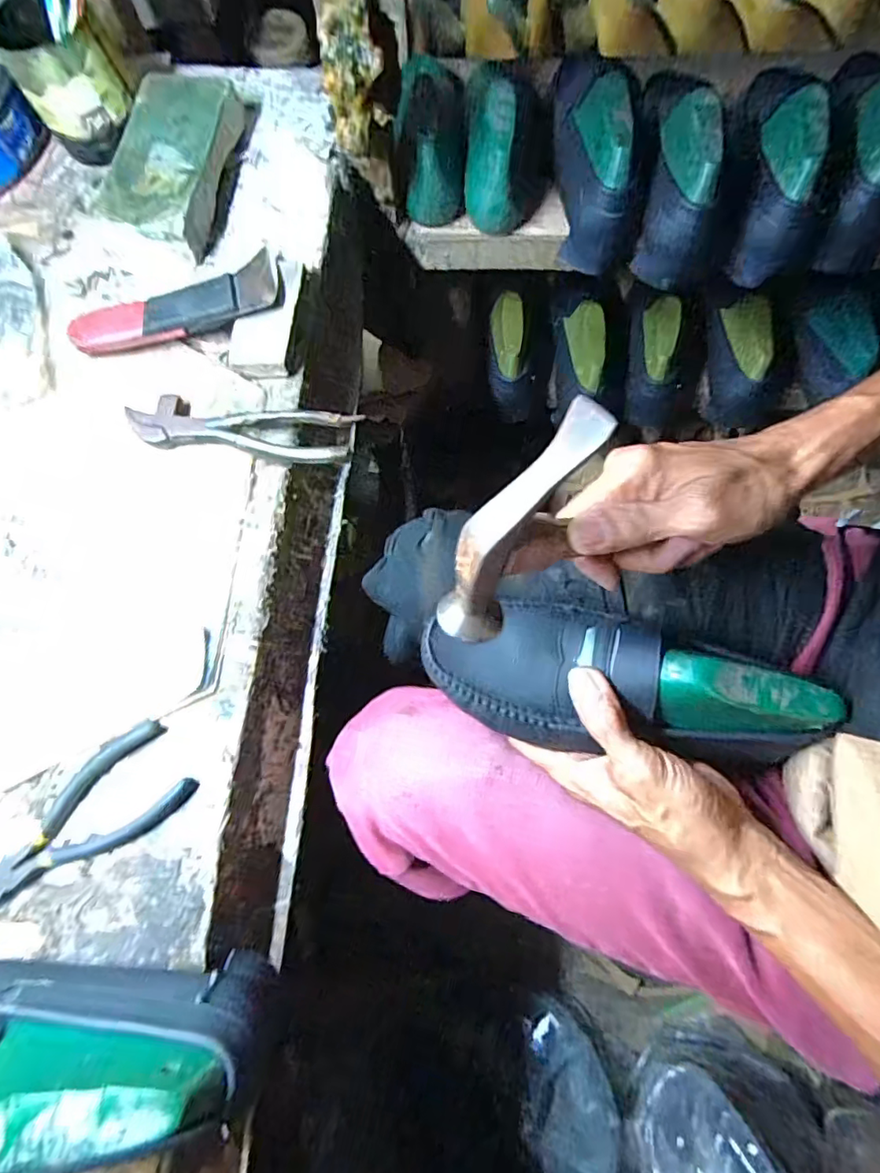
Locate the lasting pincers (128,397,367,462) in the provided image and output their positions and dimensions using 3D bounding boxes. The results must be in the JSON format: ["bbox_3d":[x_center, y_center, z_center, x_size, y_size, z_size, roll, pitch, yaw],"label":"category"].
[{"bbox_3d":[-0.156,-0.124,0.443,0.182,0.027,0.046,10,72,6],"label":"lasting pincers"}]

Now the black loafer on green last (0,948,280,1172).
[{"bbox_3d":[-0.228,0.246,0.293,0.269,0.101,0.084,-13,71,-2],"label":"black loafer on green last"}]

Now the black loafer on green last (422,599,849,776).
[{"bbox_3d":[0.117,0.065,0.378,0.246,0.088,0.088,9,73,10],"label":"black loafer on green last"}]

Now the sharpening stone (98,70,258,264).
[{"bbox_3d":[-0.243,-0.386,0.518,0.096,0.039,0.194,7,72,5],"label":"sharpening stone"}]

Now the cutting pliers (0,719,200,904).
[{"bbox_3d":[-0.237,0.155,0.370,0.146,0.013,0.062,-37,73,-9],"label":"cutting pliers"}]

